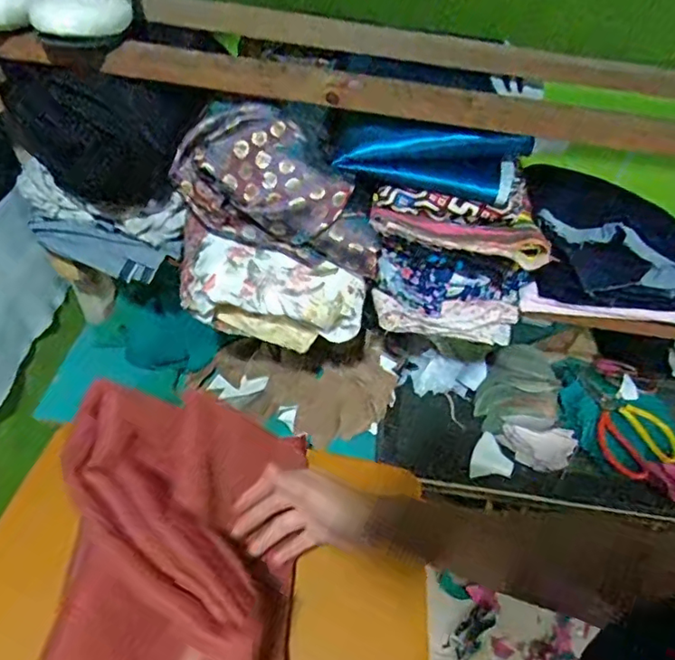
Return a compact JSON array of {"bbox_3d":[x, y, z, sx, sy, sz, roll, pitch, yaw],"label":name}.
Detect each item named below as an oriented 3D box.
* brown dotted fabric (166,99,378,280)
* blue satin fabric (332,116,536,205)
[{"bbox_3d":[-0.057,-0.145,0.576,0.213,0.133,0.076,10,48,4],"label":"brown dotted fabric"},{"bbox_3d":[0.098,-0.183,0.573,0.196,0.067,0.047,6,48,0],"label":"blue satin fabric"}]

